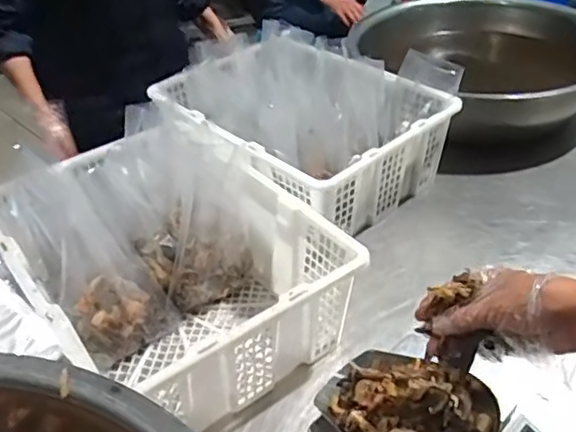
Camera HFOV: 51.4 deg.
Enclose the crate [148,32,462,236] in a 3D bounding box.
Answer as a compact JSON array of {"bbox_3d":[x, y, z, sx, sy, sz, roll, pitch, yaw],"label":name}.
[{"bbox_3d":[0.015,-0.161,1.129,0.348,0.189,0.479,-31,45,-31],"label":"crate"}]

